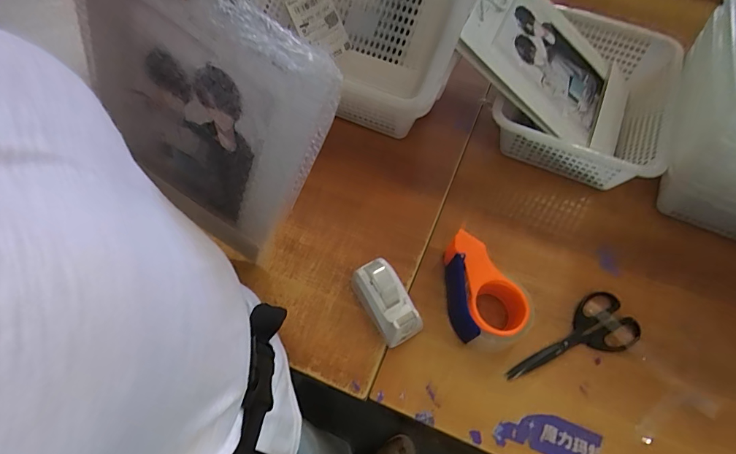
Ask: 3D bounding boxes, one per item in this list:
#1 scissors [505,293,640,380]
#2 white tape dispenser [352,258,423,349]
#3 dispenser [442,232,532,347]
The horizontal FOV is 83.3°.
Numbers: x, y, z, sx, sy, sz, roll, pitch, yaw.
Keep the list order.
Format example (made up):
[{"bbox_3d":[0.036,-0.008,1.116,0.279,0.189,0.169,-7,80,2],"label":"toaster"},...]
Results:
[{"bbox_3d":[0.277,0.161,0.564,0.199,0.006,0.079,-25,65,-13],"label":"scissors"},{"bbox_3d":[0.025,0.101,0.558,0.057,0.066,0.105,-28,65,-15],"label":"white tape dispenser"},{"bbox_3d":[0.148,0.092,0.571,0.095,0.062,0.156,-29,65,-15],"label":"dispenser"}]

